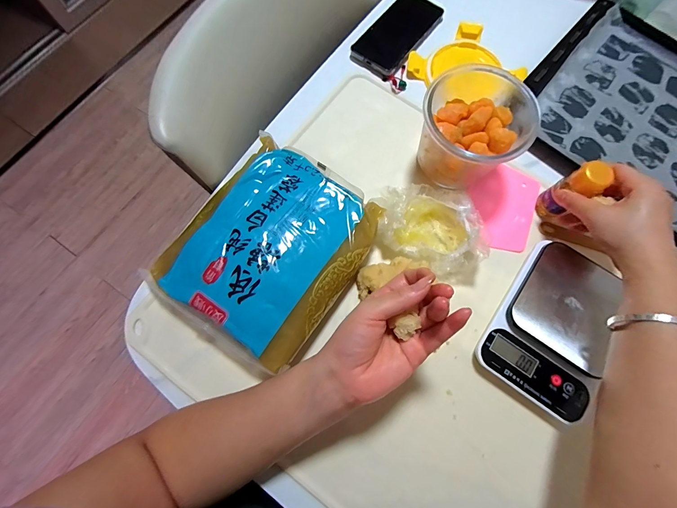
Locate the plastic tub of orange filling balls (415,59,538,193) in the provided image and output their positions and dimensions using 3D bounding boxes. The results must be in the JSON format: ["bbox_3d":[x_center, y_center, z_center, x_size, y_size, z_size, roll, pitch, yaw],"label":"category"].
[{"bbox_3d":[0.157,-0.143,0.388,0.120,0.114,0.114,21,75,5],"label":"plastic tub of orange filling balls"}]

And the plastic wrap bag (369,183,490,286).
[{"bbox_3d":[0.116,-0.033,0.385,0.152,0.062,0.092,27,76,7],"label":"plastic wrap bag"}]

